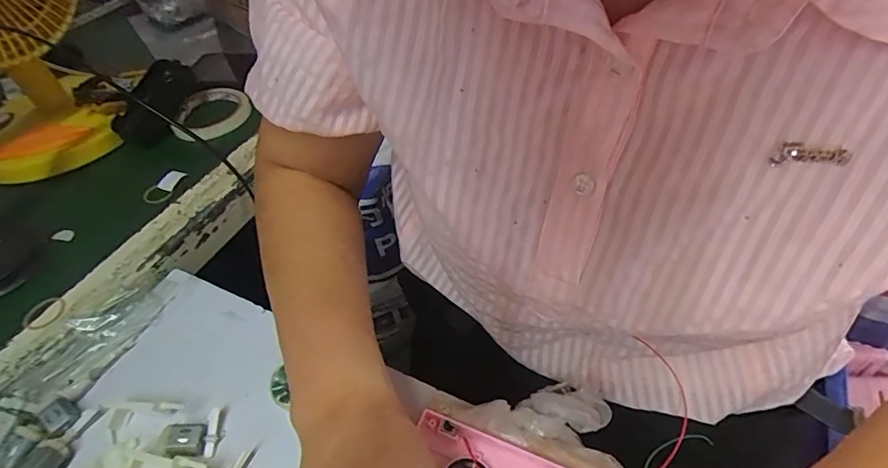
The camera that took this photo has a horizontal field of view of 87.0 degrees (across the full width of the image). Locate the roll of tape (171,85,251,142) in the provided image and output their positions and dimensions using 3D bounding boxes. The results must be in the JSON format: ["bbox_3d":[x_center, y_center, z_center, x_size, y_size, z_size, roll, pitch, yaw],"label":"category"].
[{"bbox_3d":[-0.293,-0.152,0.590,0.096,0.023,0.098,-3,48,3],"label":"roll of tape"}]

